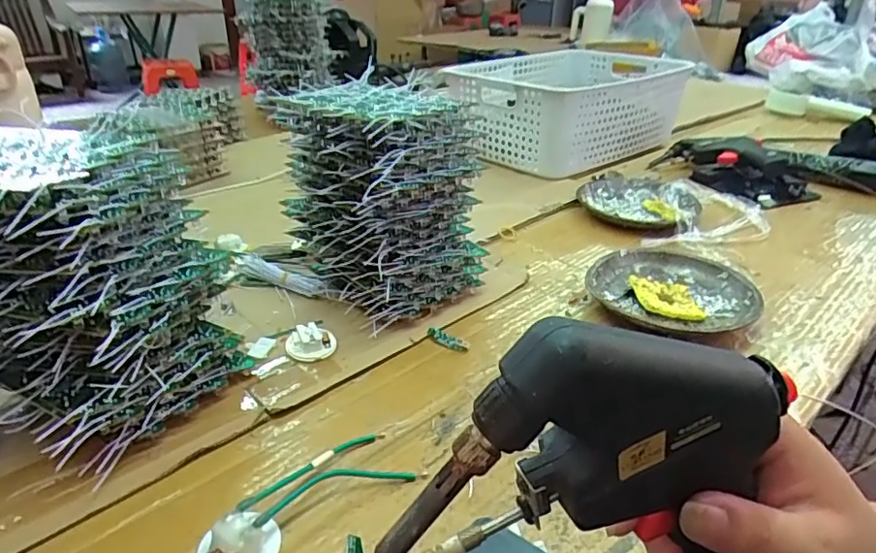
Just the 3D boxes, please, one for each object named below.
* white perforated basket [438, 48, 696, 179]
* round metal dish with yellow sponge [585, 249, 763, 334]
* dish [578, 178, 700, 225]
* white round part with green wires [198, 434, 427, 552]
[{"bbox_3d":[0.212,-0.277,0.955,0.380,0.147,0.274,-21,36,-35],"label":"white perforated basket"},{"bbox_3d":[0.217,0.014,0.542,0.141,0.029,0.121,2,29,1],"label":"round metal dish with yellow sponge"},{"bbox_3d":[0.260,-0.101,0.748,0.143,0.023,0.158,7,29,11],"label":"dish"},{"bbox_3d":[-0.078,0.125,0.336,0.128,0.019,0.056,-20,35,-33],"label":"white round part with green wires"}]

